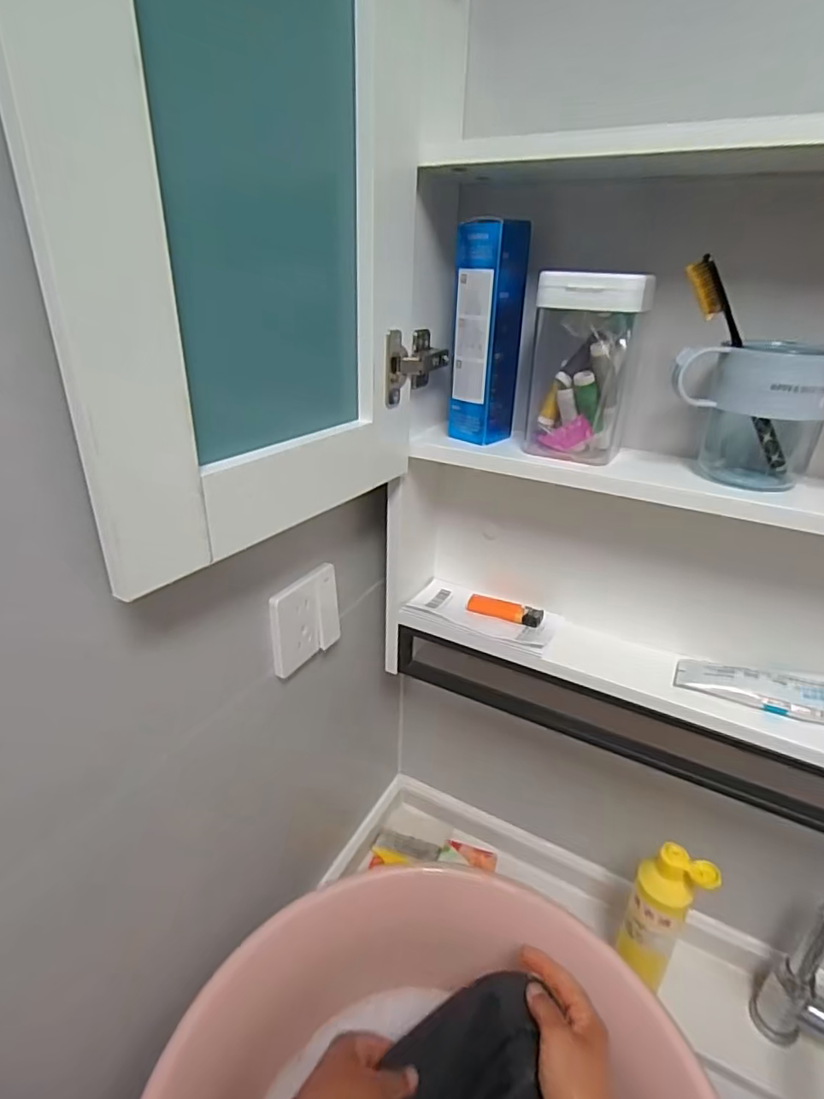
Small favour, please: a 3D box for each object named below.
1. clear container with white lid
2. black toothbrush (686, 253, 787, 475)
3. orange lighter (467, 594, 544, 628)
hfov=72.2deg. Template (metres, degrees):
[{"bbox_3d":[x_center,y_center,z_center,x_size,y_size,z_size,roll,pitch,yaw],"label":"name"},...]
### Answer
[{"bbox_3d":[0.144,-0.151,0.480,0.084,0.143,0.065,10,28,16],"label":"clear container with white lid"},{"bbox_3d":[0.249,-0.132,0.426,0.018,0.182,0.012,-33,25,11],"label":"black toothbrush"},{"bbox_3d":[0.101,0.065,0.617,0.079,0.016,0.022,14,29,22],"label":"orange lighter"}]

